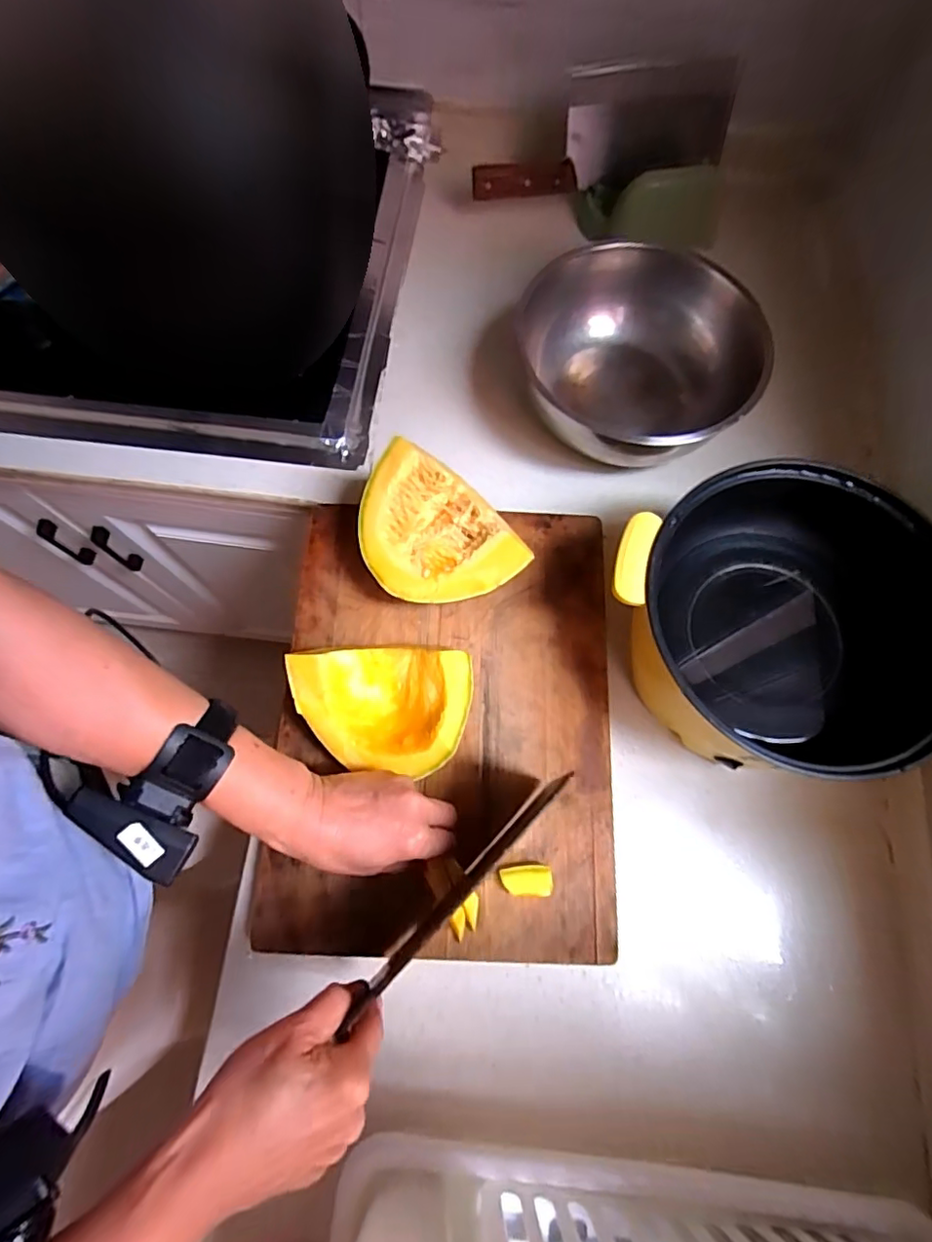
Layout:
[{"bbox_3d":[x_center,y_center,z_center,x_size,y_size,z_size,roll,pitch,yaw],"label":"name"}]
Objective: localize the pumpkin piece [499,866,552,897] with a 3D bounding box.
[{"bbox_3d":[0.046,0.198,0.431,0.038,0.014,0.021,-1,72,-1],"label":"pumpkin piece"}]

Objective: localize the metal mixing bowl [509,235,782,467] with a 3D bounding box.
[{"bbox_3d":[0.157,-0.250,0.539,0.202,0.102,0.215,0,72,-1],"label":"metal mixing bowl"}]

